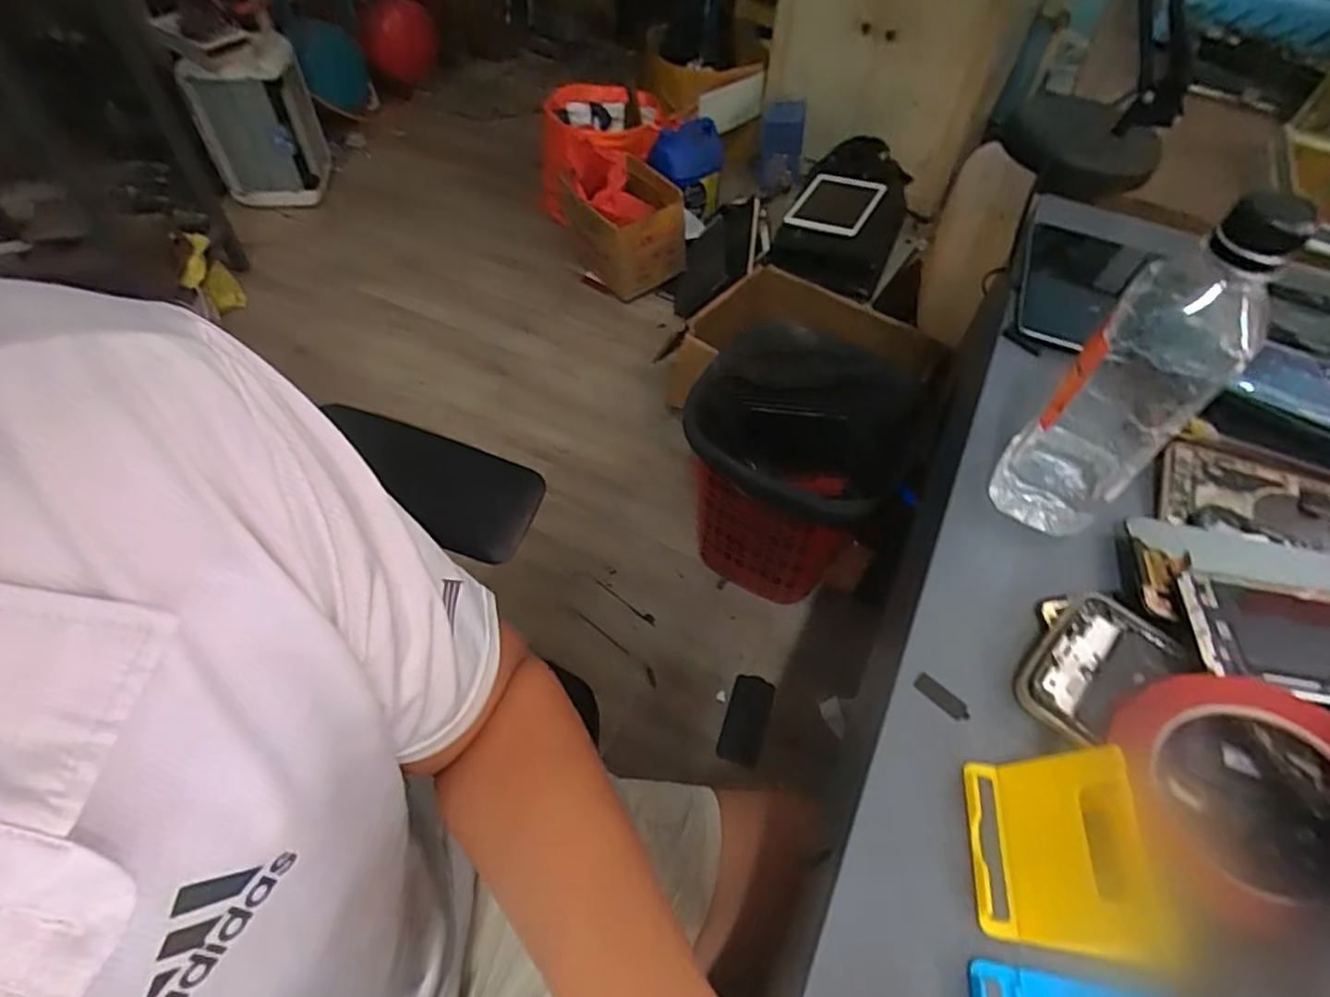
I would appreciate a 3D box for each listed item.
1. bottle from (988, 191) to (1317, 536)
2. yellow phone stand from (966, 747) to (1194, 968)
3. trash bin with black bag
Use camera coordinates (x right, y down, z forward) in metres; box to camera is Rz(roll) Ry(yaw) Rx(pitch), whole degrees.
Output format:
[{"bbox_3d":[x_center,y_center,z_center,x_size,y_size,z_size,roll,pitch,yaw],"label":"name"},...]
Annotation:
[{"bbox_3d":[0.236,-0.061,0.341,0.066,0.189,0.054,27,57,16],"label":"bottle"},{"bbox_3d":[0.167,0.146,0.280,0.065,0.044,0.072,7,54,4],"label":"yellow phone stand"},{"bbox_3d":[0.217,-0.037,1.157,0.337,0.371,0.343,26,57,15],"label":"trash bin with black bag"}]

